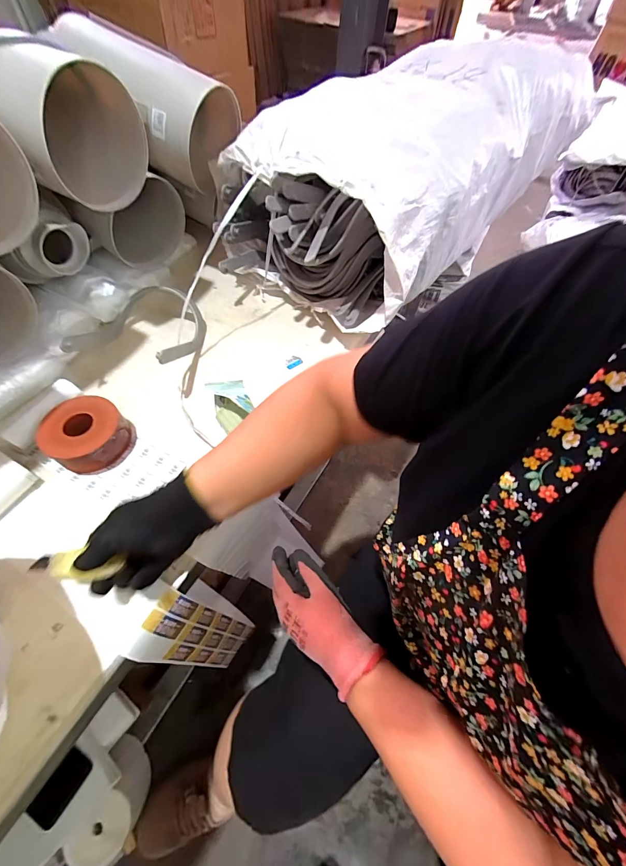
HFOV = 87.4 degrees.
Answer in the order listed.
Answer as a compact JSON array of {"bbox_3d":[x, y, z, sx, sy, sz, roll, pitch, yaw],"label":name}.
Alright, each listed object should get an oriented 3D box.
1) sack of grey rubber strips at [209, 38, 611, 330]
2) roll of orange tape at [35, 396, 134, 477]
[{"bbox_3d":[0.175,-0.538,0.696,0.431,0.297,0.750,35,63,17],"label":"sack of grey rubber strips"},{"bbox_3d":[-0.314,0.003,0.459,0.098,0.047,0.098,2,58,-3],"label":"roll of orange tape"}]

